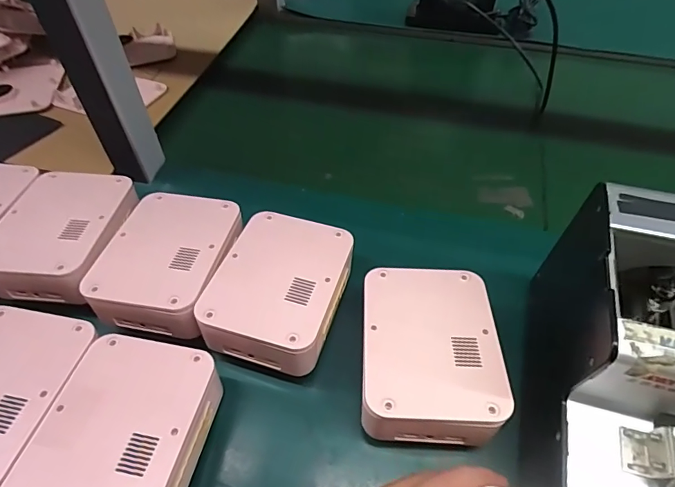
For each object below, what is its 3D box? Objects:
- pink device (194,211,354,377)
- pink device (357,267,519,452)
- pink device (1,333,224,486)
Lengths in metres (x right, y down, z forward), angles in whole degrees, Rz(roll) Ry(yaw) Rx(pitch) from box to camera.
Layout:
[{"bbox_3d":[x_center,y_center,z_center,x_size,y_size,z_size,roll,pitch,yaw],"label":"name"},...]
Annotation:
[{"bbox_3d":[-0.048,0.034,0.369,0.099,0.037,0.128,14,53,11],"label":"pink device"},{"bbox_3d":[0.069,0.078,0.333,0.097,0.038,0.129,2,52,2],"label":"pink device"},{"bbox_3d":[-0.149,0.128,0.302,0.107,0.038,0.134,9,52,7],"label":"pink device"}]

